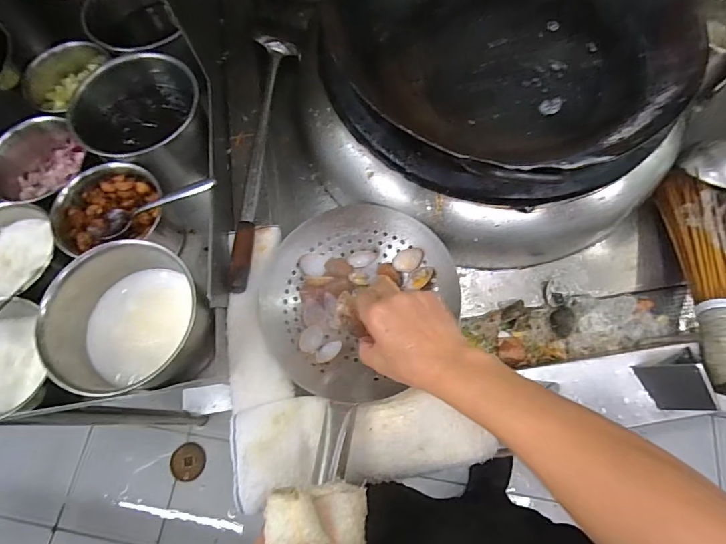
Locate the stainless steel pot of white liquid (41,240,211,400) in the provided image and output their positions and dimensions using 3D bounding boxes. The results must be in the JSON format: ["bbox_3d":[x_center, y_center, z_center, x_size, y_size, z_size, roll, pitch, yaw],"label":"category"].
[{"bbox_3d":[-0.260,0.052,0.464,0.152,0.094,0.178,-42,74,-12],"label":"stainless steel pot of white liquid"}]

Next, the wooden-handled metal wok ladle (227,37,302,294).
[{"bbox_3d":[-0.147,-0.167,0.577,0.051,0.029,0.406,5,71,4],"label":"wooden-handled metal wok ladle"}]

